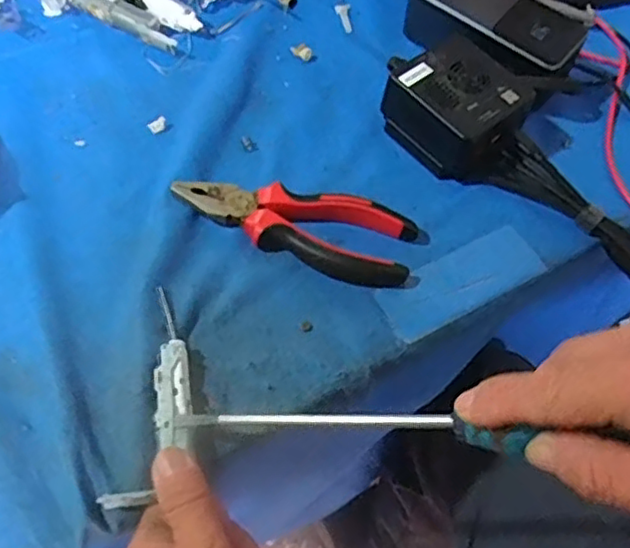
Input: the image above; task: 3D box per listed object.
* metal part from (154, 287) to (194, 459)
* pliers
[{"bbox_3d":[-0.079,0.051,0.358,0.019,0.013,0.098,-7,56,-7],"label":"metal part"},{"bbox_3d":[-0.012,-0.036,0.417,0.153,0.020,0.058,14,61,4],"label":"pliers"}]

